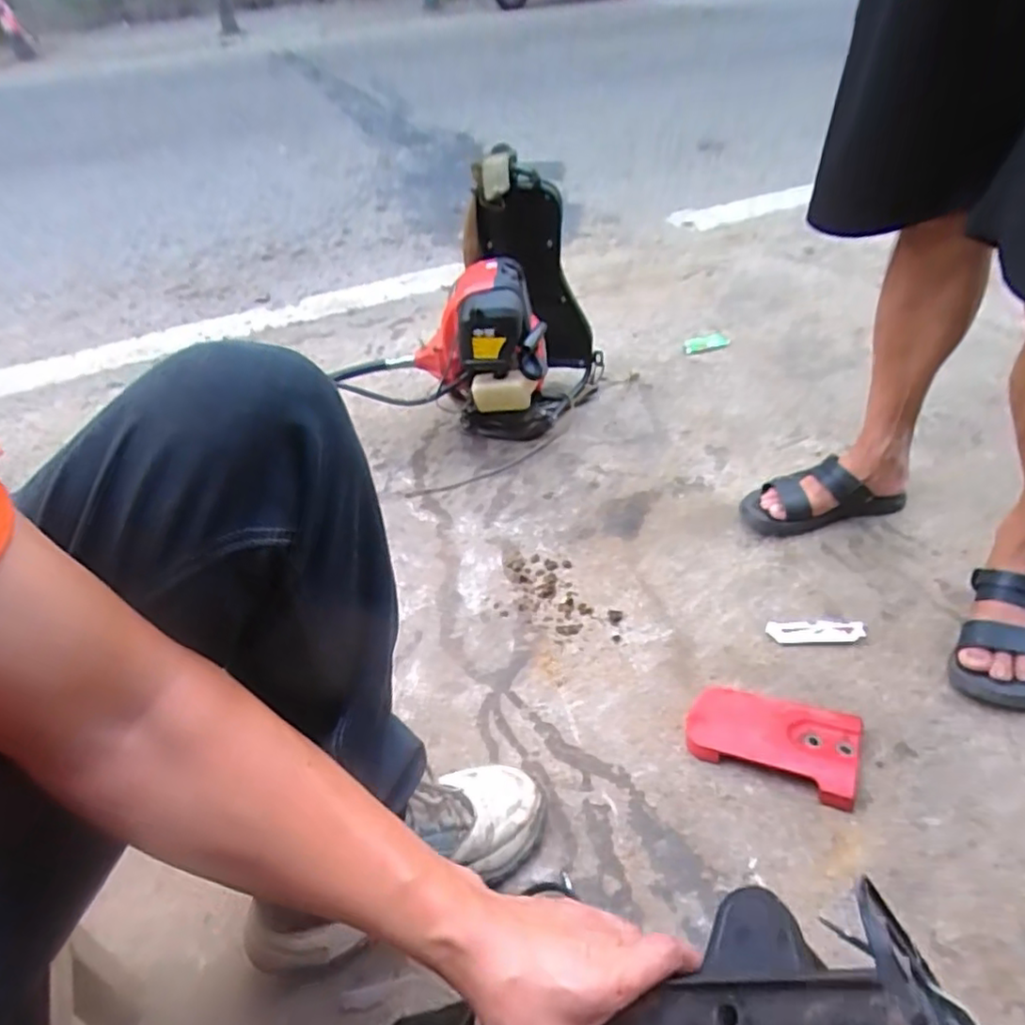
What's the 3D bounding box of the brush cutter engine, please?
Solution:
[{"bbox_3d":[-0.008,-0.380,1.197,0.241,0.456,0.350,22,49,26],"label":"brush cutter engine"}]

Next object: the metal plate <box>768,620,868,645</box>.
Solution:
[{"bbox_3d":[0.389,0.153,0.811,0.116,0.004,0.041,-1,43,4],"label":"metal plate"}]

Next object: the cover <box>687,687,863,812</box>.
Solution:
[{"bbox_3d":[0.276,0.243,0.680,0.168,0.039,0.105,14,42,24],"label":"cover"}]

